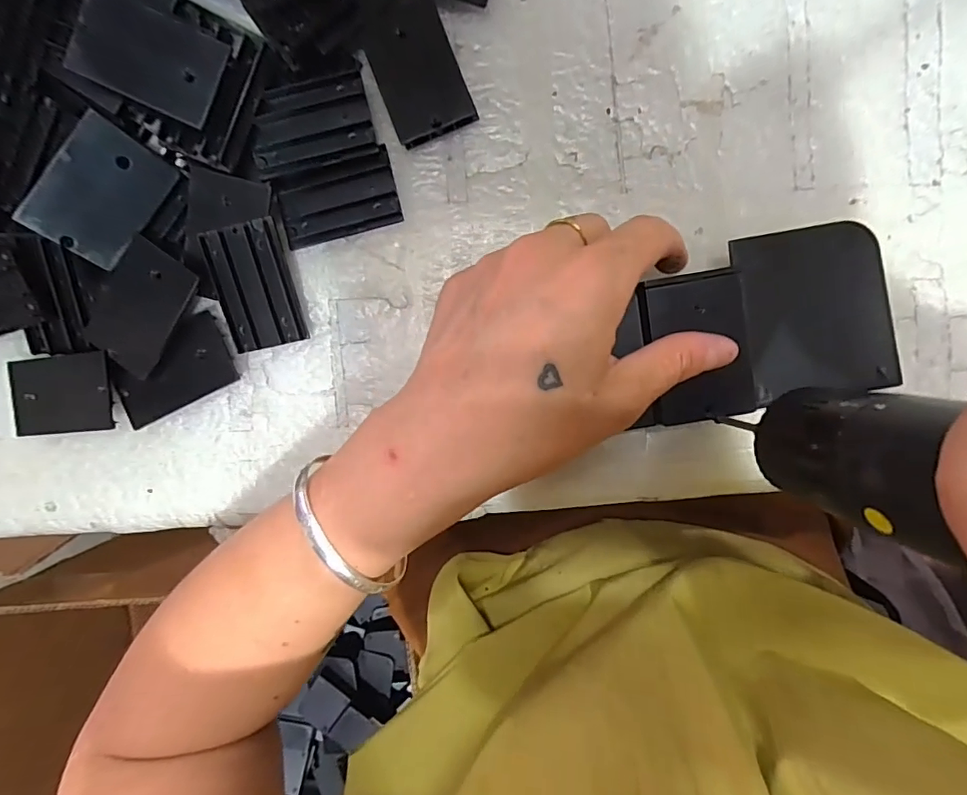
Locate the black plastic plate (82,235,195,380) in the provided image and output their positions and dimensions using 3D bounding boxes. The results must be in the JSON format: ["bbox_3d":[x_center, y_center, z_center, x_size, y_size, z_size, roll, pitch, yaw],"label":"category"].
[{"bbox_3d":[-0.156,-0.041,0.225,0.035,0.006,0.056,33,99,-6],"label":"black plastic plate"}]

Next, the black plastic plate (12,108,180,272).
[{"bbox_3d":[-0.162,-0.085,0.211,0.036,0.008,0.054,36,94,-36],"label":"black plastic plate"}]

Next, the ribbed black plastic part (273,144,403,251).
[{"bbox_3d":[-0.066,-0.090,0.226,0.053,0.006,0.032,-15,92,3],"label":"ribbed black plastic part"}]

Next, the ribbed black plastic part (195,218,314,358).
[{"bbox_3d":[-0.103,-0.049,0.224,0.033,0.006,0.054,-13,106,-3],"label":"ribbed black plastic part"}]

